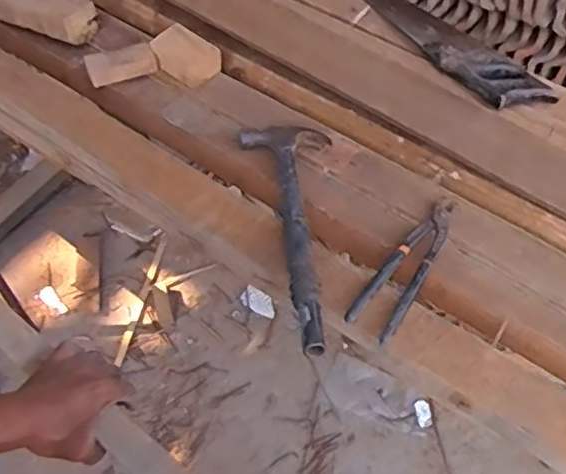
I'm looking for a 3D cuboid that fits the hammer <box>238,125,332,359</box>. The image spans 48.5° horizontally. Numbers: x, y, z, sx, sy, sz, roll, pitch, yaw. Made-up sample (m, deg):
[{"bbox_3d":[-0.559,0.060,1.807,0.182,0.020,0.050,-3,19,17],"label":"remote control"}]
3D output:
[{"bbox_3d":[0.016,-0.019,0.674,0.101,0.025,0.332,-5,46,-3],"label":"hammer"}]

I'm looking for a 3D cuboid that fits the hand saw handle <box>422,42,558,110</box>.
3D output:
[{"bbox_3d":[0.258,-0.210,0.776,0.097,0.030,0.144,-27,65,-14],"label":"hand saw handle"}]

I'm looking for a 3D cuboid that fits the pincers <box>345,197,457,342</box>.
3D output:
[{"bbox_3d":[0.136,0.027,0.670,0.047,0.014,0.214,30,51,15],"label":"pincers"}]

